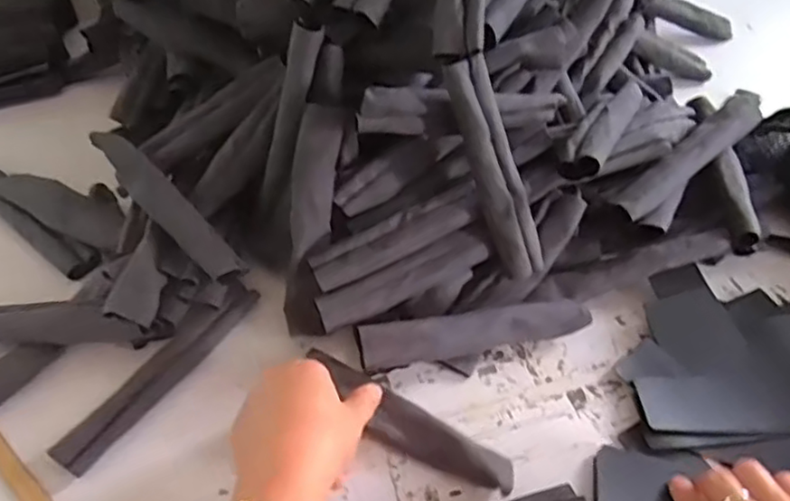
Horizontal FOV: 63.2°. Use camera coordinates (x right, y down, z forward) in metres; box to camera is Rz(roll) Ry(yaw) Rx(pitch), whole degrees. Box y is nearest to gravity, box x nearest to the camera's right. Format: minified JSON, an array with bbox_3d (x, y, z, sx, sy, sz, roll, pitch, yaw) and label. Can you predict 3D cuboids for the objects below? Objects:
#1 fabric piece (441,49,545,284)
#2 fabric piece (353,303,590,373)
[{"bbox_3d":[0.077,-0.057,0.486,0.022,0.182,0.027,12,45,46],"label":"fabric piece"},{"bbox_3d":[0.064,0.064,0.500,0.181,0.033,0.009,-6,6,-12],"label":"fabric piece"}]

